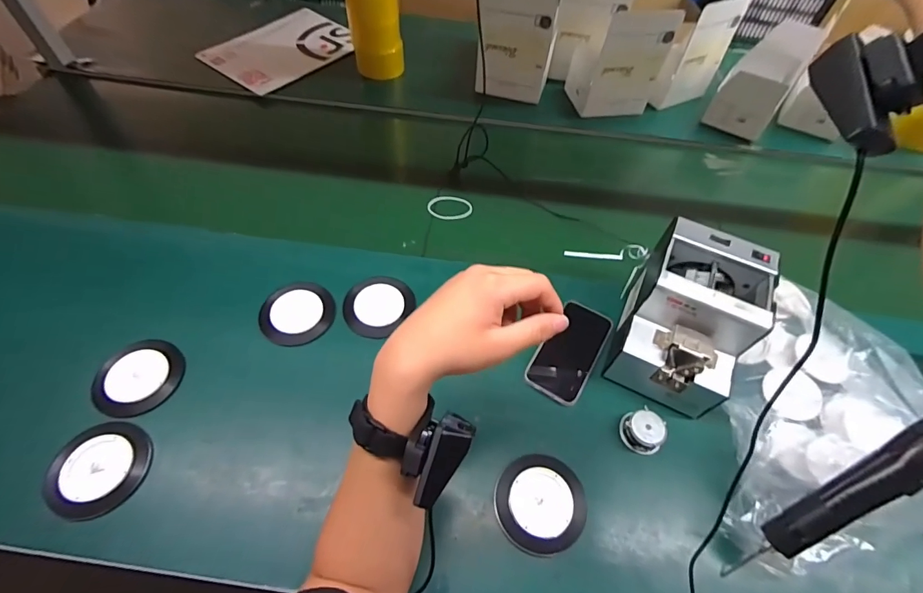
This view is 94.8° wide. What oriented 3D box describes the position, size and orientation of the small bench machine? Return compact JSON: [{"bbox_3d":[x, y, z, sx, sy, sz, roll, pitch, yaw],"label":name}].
[{"bbox_3d":[0.278,0.027,0.524,0.129,0.137,0.174,21,57,12],"label":"small bench machine"}]

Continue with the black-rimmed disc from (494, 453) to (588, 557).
[{"bbox_3d":[0.087,0.228,0.473,0.099,0.010,0.097,1,55,-2],"label":"black-rimmed disc"}]

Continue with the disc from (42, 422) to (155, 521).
[{"bbox_3d":[-0.397,0.187,0.467,0.096,0.015,0.096,1,55,-2],"label":"disc"}]

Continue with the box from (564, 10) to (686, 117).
[{"bbox_3d":[0.316,-0.487,0.867,0.146,0.199,0.123,-7,56,-8],"label":"box"}]

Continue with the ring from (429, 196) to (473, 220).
[{"bbox_3d":[-0.021,-0.154,0.741,0.077,0.008,0.062,17,56,9],"label":"ring"}]

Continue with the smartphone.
[{"bbox_3d":[0.146,0.073,0.572,0.071,0.016,0.143,28,58,16],"label":"smartphone"}]

